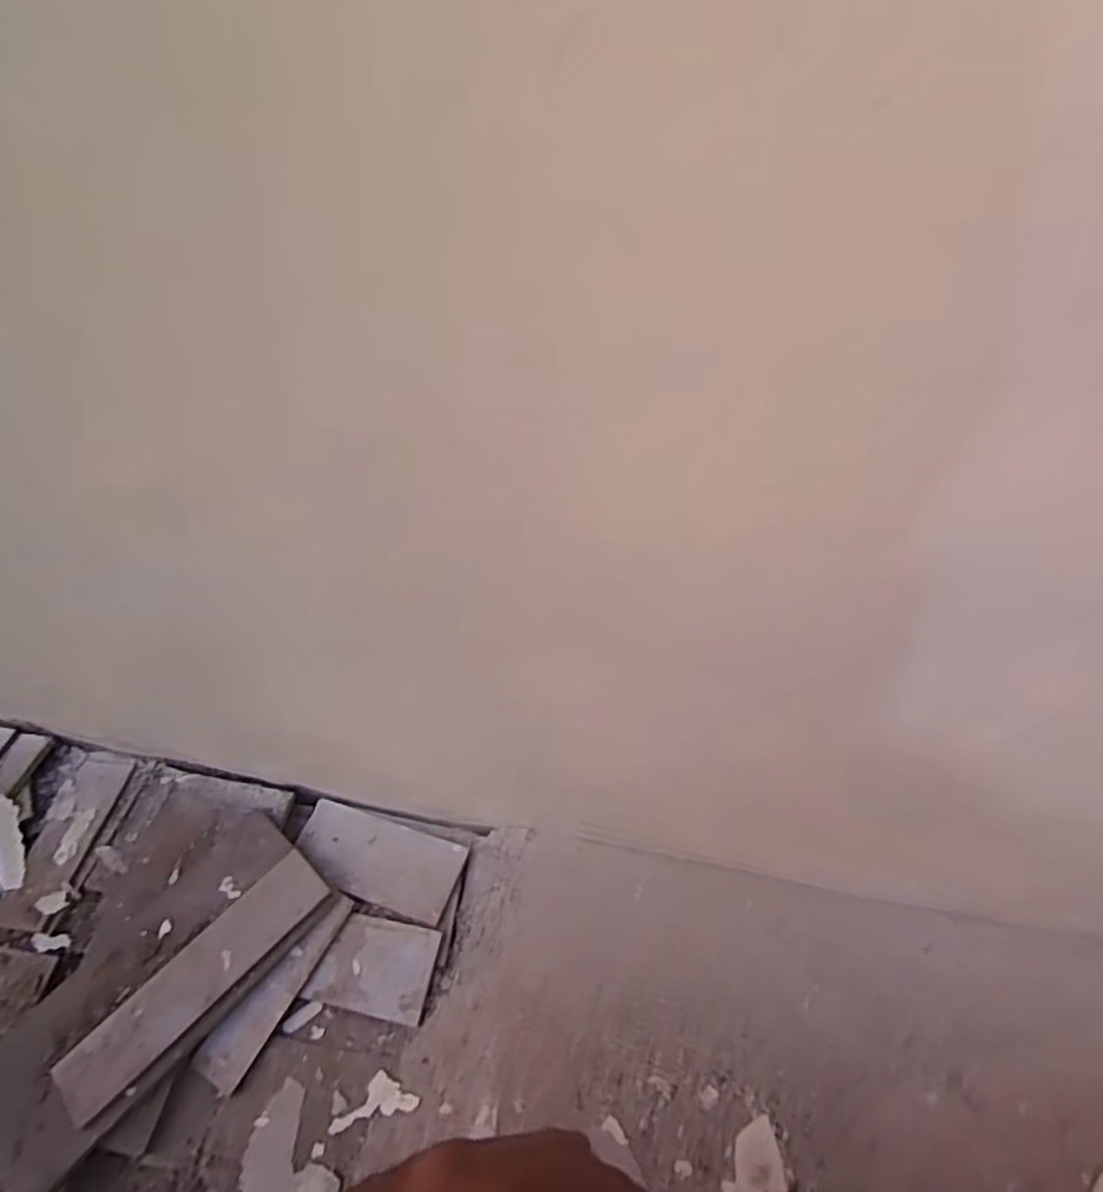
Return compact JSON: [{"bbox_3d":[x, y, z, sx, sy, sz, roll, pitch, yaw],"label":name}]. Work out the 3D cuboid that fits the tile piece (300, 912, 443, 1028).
[{"bbox_3d":[-0.178,0.374,0.749,0.121,0.007,0.085,5,60,16],"label":"tile piece"}]

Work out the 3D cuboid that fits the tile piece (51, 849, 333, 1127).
[{"bbox_3d":[-0.353,0.383,0.739,0.071,0.011,0.277,37,66,23],"label":"tile piece"}]

